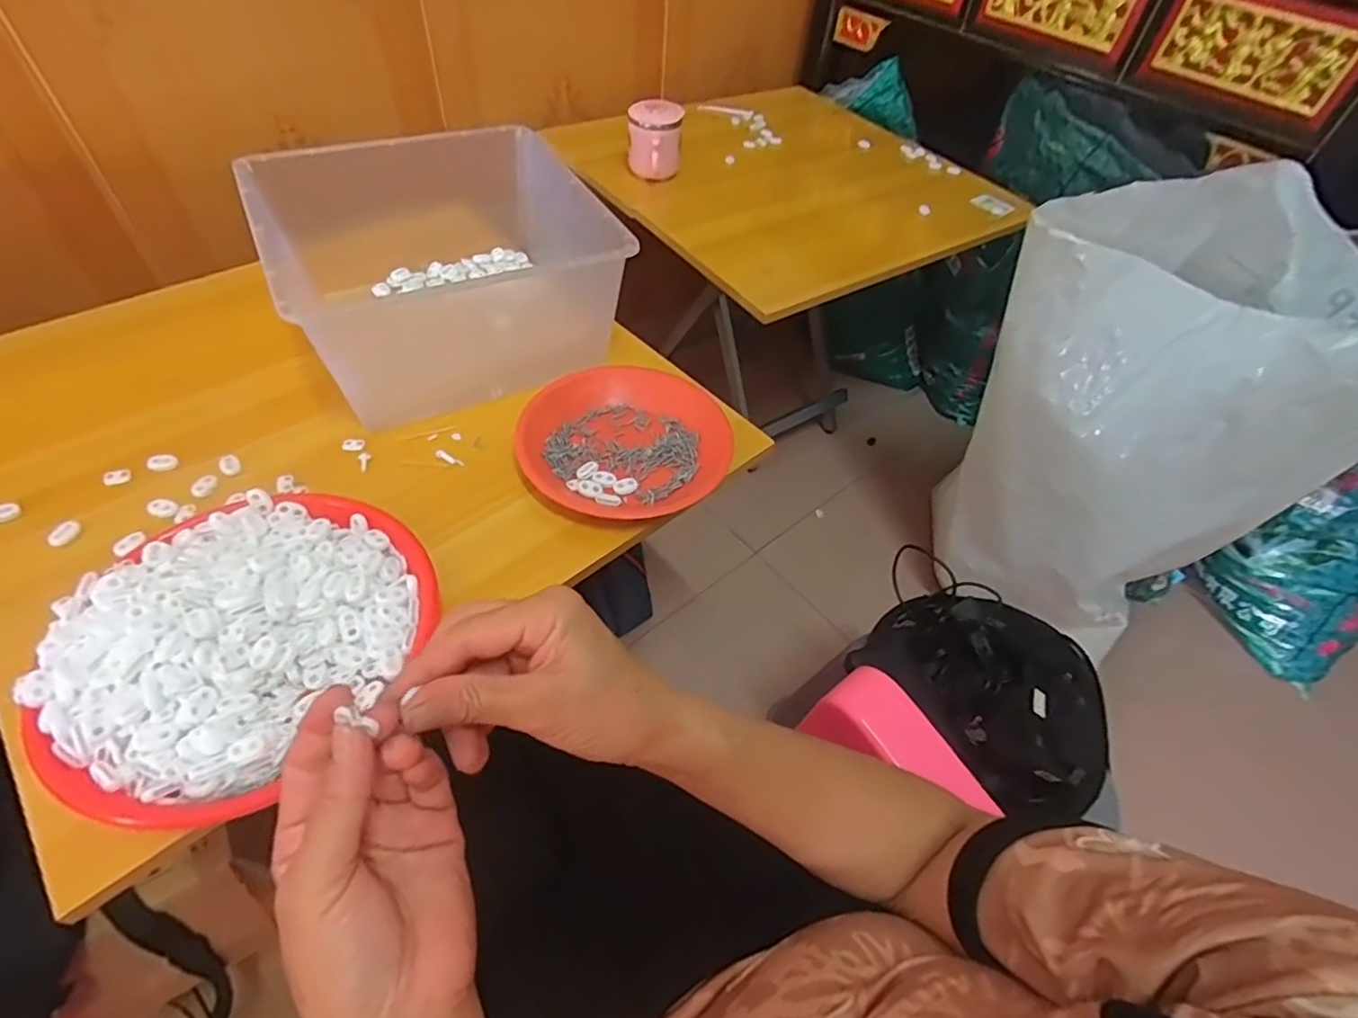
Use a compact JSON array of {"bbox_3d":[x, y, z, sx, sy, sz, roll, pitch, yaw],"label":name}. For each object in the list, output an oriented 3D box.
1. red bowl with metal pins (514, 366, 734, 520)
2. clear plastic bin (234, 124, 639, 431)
[{"bbox_3d":[-0.043,-0.069,0.598,0.180,0.042,0.193,3,52,-4],"label":"red bowl with metal pins"},{"bbox_3d":[-0.240,-0.250,0.647,0.294,0.143,0.284,-20,57,-20],"label":"clear plastic bin"}]

